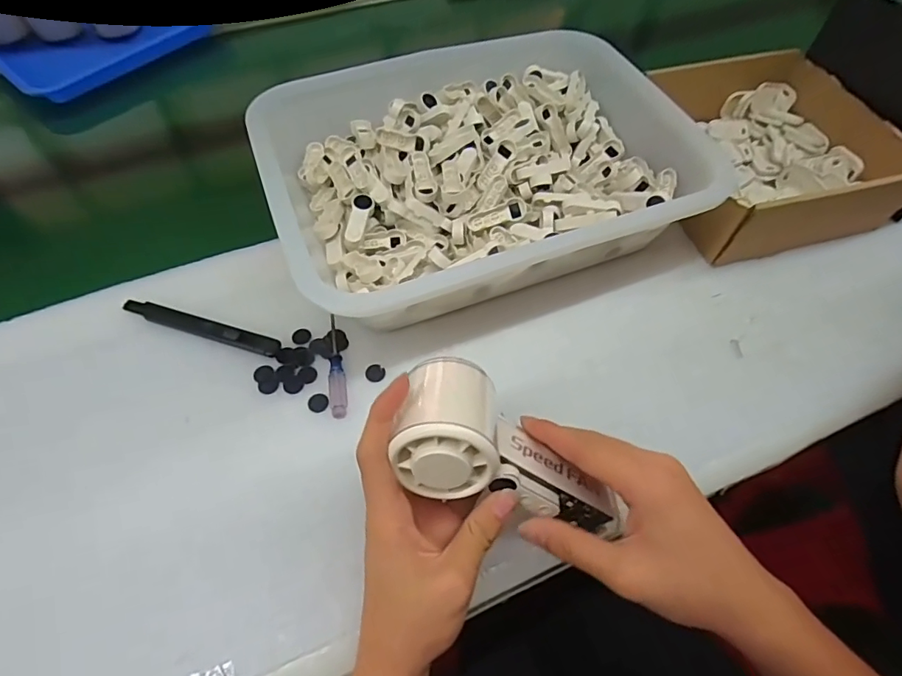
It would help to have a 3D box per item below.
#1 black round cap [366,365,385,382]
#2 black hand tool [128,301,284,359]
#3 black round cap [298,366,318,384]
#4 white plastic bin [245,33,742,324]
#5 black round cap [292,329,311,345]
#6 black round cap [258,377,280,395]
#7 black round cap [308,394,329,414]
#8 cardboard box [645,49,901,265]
[{"bbox_3d":[-0.058,0.027,0.389,0.015,0.004,0.015,1,60,-2],"label":"black round cap"},{"bbox_3d":[-0.201,-0.009,0.401,0.136,0.010,0.015,16,59,9],"label":"black hand tool"},{"bbox_3d":[-0.110,0.028,0.386,0.013,0.004,0.015,-32,66,-19],"label":"black round cap"},{"bbox_3d":[0.013,-0.163,0.459,0.344,0.083,0.282,-19,60,-13],"label":"white plastic bin"},{"bbox_3d":[-0.120,-0.002,0.405,0.015,0.004,0.015,1,60,-2],"label":"black round cap"},{"bbox_3d":[-0.139,0.035,0.381,0.015,0.004,0.013,24,62,12],"label":"black round cap"},{"bbox_3d":[-0.099,0.048,0.373,0.015,0.004,0.015,1,60,-2],"label":"black round cap"},{"bbox_3d":[0.298,-0.181,0.485,0.190,0.068,0.198,-12,59,-9],"label":"cardboard box"}]

